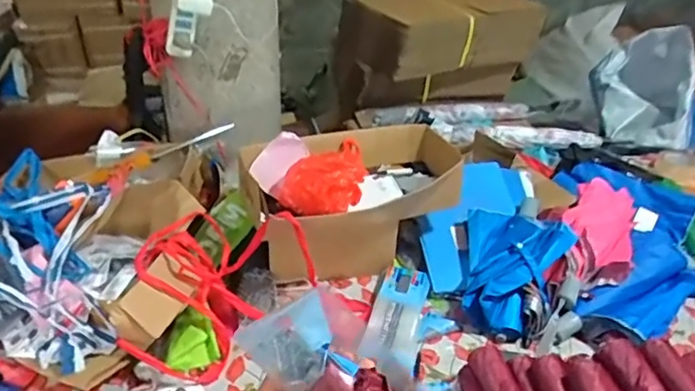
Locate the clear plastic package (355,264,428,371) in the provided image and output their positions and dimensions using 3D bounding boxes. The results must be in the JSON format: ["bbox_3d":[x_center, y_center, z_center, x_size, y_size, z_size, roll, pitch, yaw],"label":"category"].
[{"bbox_3d":[0.091,0.211,1.023,0.088,0.043,0.264,10,34,12],"label":"clear plastic package"}]

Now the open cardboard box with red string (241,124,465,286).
[{"bbox_3d":[0.025,0.016,1.158,0.466,0.249,0.295,-15,36,-24],"label":"open cardboard box with red string"}]

